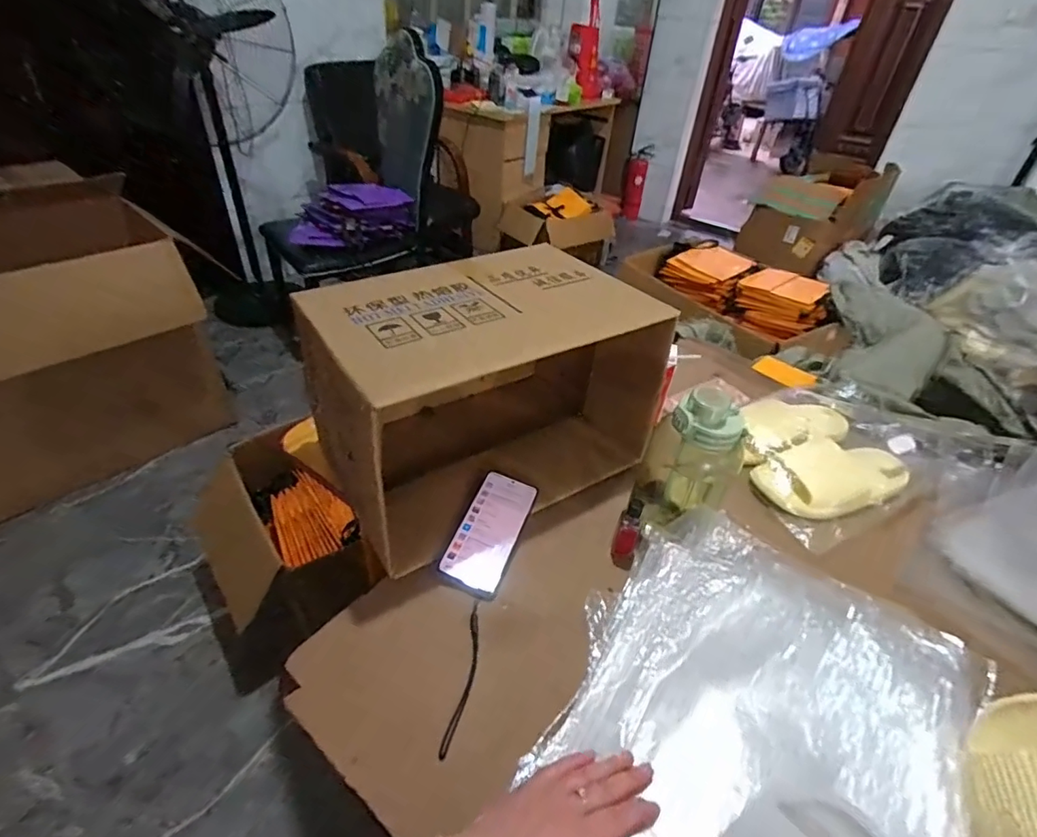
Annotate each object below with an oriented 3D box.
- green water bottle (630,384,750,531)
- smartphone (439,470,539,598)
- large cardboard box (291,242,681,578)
[{"bbox_3d":[0.211,0.039,0.637,0.099,0.192,0.097,17,41,13],"label":"green water bottle"},{"bbox_3d":[-0.034,0.139,0.650,0.075,0.004,0.163,22,51,6],"label":"smartphone"},{"bbox_3d":[-0.027,-0.052,0.717,0.459,0.237,0.295,-19,45,-26],"label":"large cardboard box"}]

